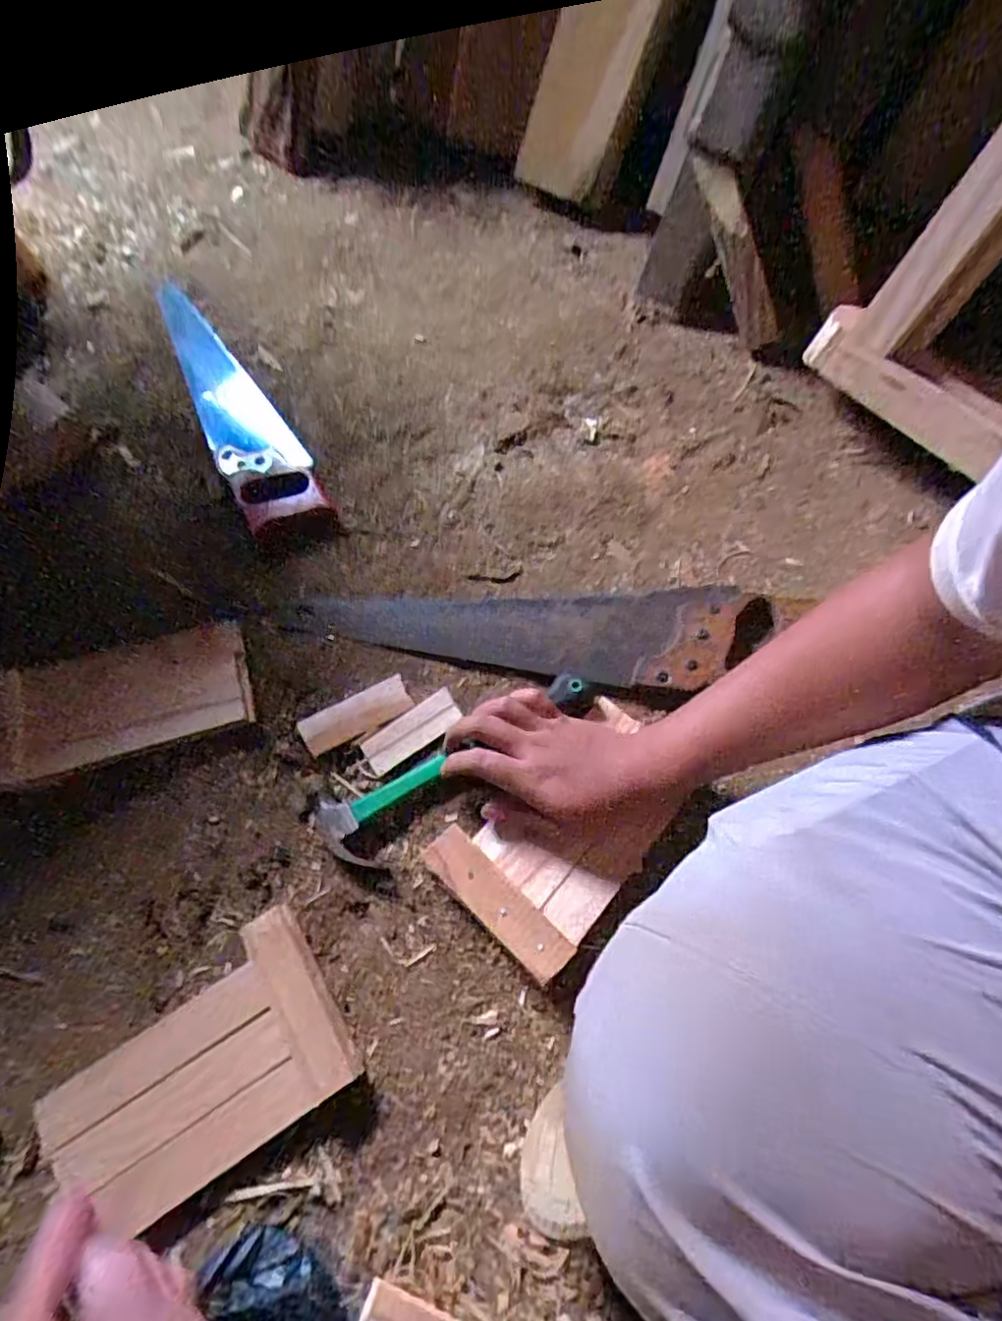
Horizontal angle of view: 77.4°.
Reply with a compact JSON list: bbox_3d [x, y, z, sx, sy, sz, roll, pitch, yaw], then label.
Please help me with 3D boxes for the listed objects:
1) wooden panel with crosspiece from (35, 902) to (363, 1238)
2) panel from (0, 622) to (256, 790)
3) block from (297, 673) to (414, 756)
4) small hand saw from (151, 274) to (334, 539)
[{"bbox_3d":[-0.228,0.308,0.460,0.220,0.030,0.132,-31,66,-13],"label":"wooden panel with crosspiece"},{"bbox_3d":[-0.357,0.040,0.581,0.241,0.031,0.108,-15,64,-6],"label":"panel"},{"bbox_3d":[-0.134,0.050,0.581,0.101,0.009,0.037,-24,65,-10],"label":"block"},{"bbox_3d":[-0.331,-0.319,0.739,0.086,0.023,0.504,-29,66,-13],"label":"small hand saw"}]

